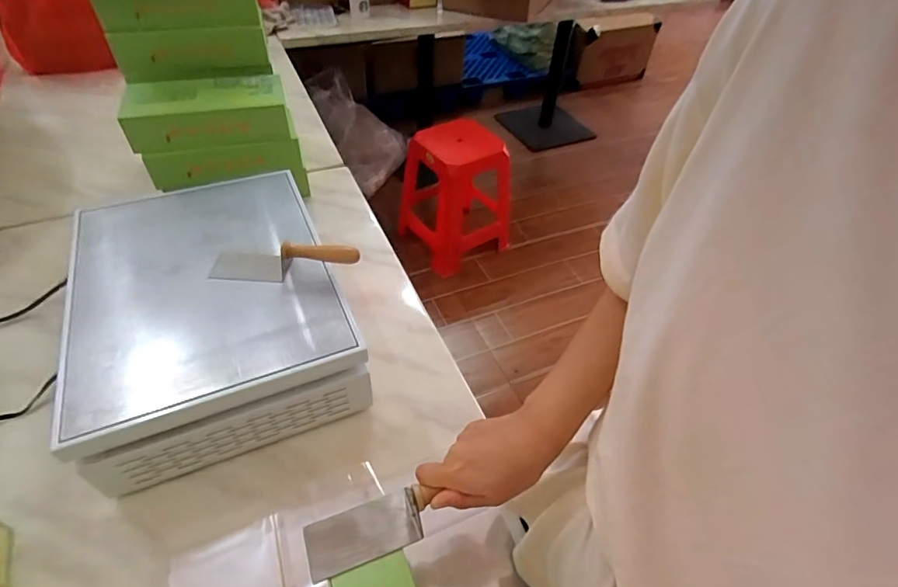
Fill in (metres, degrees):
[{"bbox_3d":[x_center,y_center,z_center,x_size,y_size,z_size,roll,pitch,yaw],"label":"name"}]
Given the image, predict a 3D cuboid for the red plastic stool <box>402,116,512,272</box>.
[{"bbox_3d":[0.035,-0.396,1.853,0.373,0.474,0.318,-25,54,-26],"label":"red plastic stool"}]

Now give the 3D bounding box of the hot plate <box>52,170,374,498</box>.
[{"bbox_3d":[-0.324,0.018,0.669,0.302,0.142,0.394,-16,50,-20],"label":"hot plate"}]

